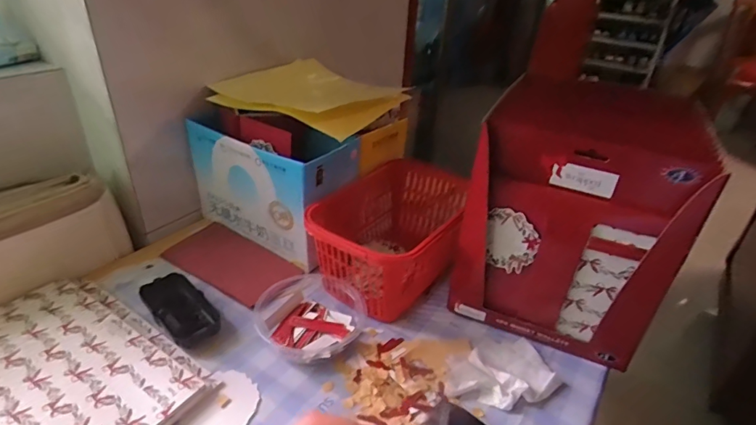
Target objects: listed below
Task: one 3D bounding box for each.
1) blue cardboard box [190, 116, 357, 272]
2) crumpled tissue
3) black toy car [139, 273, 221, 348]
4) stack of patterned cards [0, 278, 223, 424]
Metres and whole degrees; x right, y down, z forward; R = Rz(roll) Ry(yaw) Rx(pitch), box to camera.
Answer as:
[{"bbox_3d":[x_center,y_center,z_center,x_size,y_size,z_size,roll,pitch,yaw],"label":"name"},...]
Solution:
[{"bbox_3d":[-0.143,-0.041,0.634,0.219,0.157,0.116,24,36,31],"label":"blue cardboard box"},{"bbox_3d":[0.125,0.163,0.462,0.116,0.019,0.079,-7,32,-18],"label":"crumpled tissue"},{"bbox_3d":[-0.221,0.106,0.505,0.058,0.022,0.098,-24,40,-38],"label":"black toy car"},{"bbox_3d":[-0.312,0.157,0.426,0.264,0.018,0.190,21,35,27],"label":"stack of patterned cards"}]

